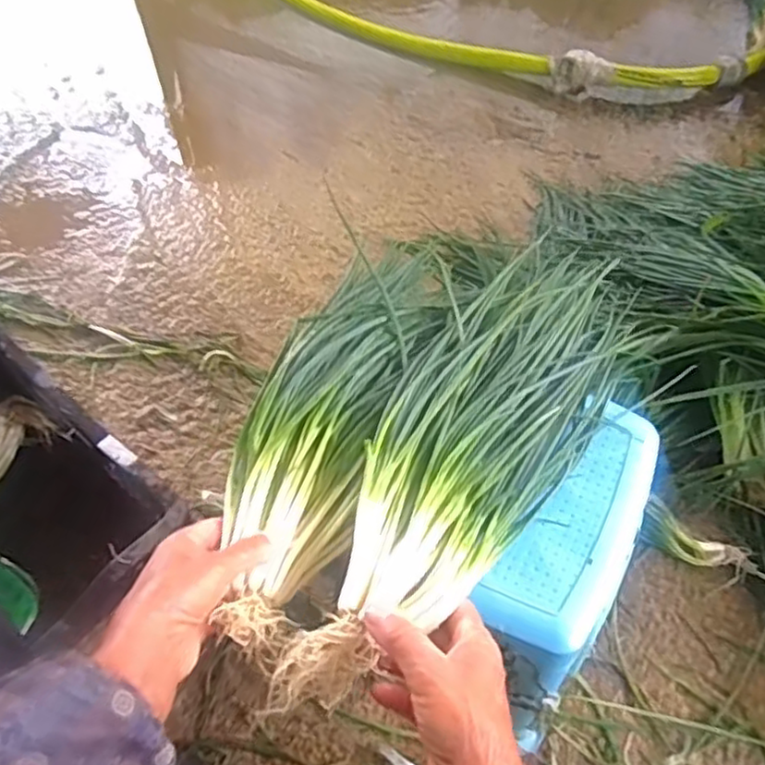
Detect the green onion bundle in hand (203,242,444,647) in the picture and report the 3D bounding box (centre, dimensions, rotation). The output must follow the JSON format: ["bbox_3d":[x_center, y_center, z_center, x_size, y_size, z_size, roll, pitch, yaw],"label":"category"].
[{"bbox_3d":[-0.034,0.014,0.521,0.104,0.043,0.365,16,58,9],"label":"green onion bundle in hand"}]

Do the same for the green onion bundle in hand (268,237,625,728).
[{"bbox_3d":[0.070,0.040,0.503,0.140,0.041,0.422,28,56,15],"label":"green onion bundle in hand"}]

